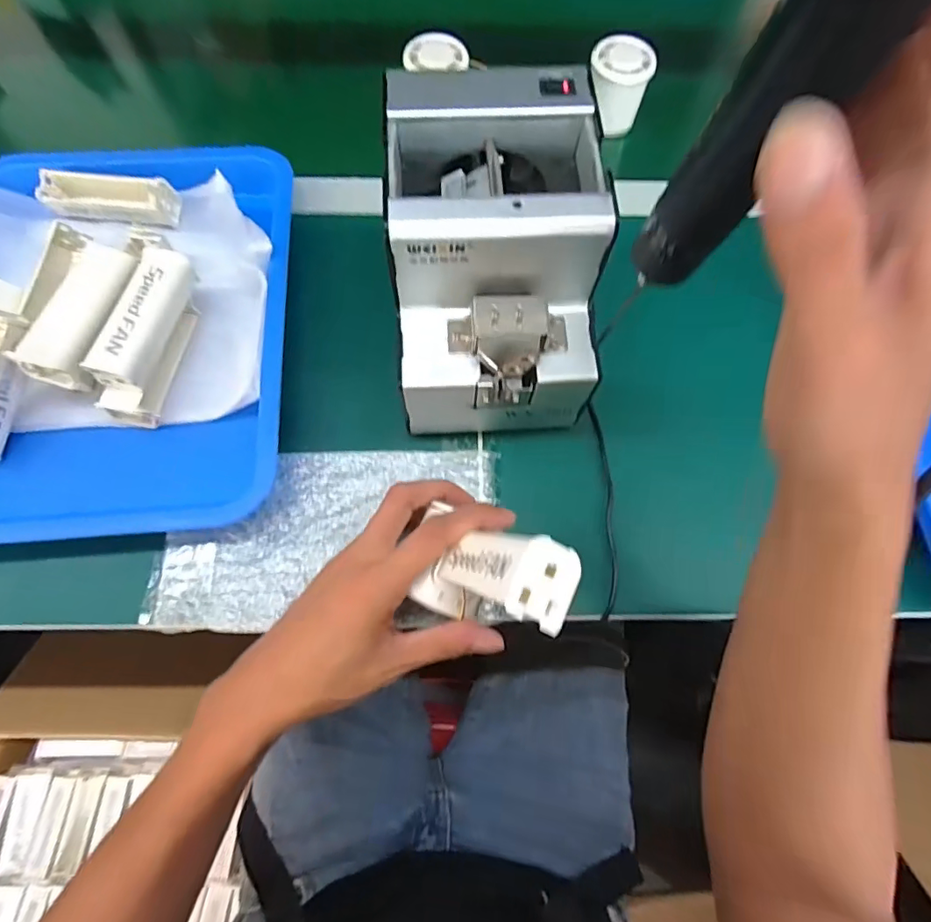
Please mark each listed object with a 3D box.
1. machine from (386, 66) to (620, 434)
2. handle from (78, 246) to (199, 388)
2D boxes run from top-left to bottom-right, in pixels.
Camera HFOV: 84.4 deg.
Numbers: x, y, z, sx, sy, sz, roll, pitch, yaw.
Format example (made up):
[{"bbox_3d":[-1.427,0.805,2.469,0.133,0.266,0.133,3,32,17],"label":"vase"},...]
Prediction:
[{"bbox_3d":[0.019,-0.123,0.342,0.124,0.152,0.169,-1,70,-2],"label":"machine"},{"bbox_3d":[-0.223,-0.100,0.358,0.030,0.021,0.101,13,70,3],"label":"handle"}]

